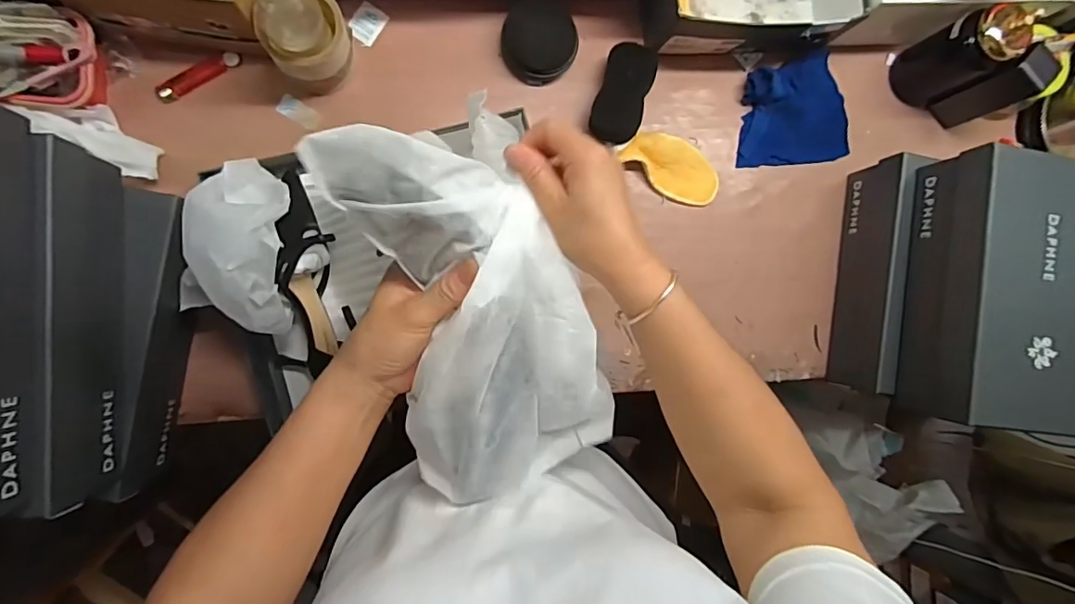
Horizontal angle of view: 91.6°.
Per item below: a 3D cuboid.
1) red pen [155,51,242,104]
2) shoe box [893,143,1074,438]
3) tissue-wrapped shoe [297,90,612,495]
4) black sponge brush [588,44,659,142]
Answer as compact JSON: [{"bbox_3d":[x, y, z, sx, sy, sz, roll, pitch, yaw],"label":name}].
[{"bbox_3d":[-0.390,-0.261,0.601,0.097,0.012,0.021,-36,96,-8],"label":"red pen"},{"bbox_3d":[0.530,-0.010,0.593,0.158,0.096,0.292,7,89,-10],"label":"shoe box"},{"bbox_3d":[-0.038,0.010,0.344,0.137,0.058,0.255,-22,108,-9],"label":"tissue-wrapped shoe"},{"bbox_3d":[0.106,-0.257,0.648,0.059,0.028,0.117,17,87,-9],"label":"black sponge brush"}]

